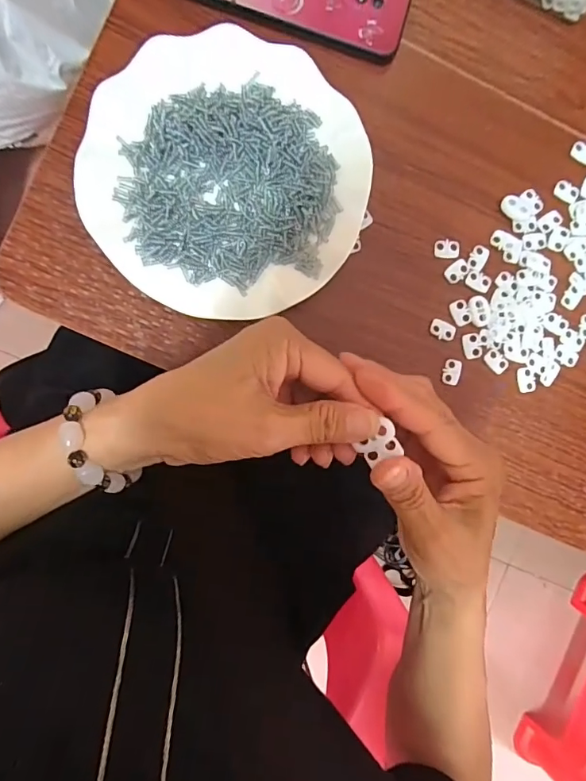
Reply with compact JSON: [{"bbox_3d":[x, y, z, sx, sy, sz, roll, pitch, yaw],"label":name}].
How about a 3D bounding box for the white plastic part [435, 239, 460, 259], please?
[{"bbox_3d":[0.115,-0.105,0.347,0.018,0.004,0.013,3,92,-5],"label":"white plastic part"}]

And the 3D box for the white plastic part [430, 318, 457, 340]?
[{"bbox_3d":[0.112,-0.045,0.345,0.019,0.004,0.014,20,90,-5],"label":"white plastic part"}]

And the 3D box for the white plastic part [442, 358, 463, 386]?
[{"bbox_3d":[0.119,-0.014,0.347,0.013,0.004,0.019,15,91,-5],"label":"white plastic part"}]

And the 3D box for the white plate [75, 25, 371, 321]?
[{"bbox_3d":[-0.043,-0.144,0.317,0.179,0.016,0.180,0,92,-5],"label":"white plate"}]

